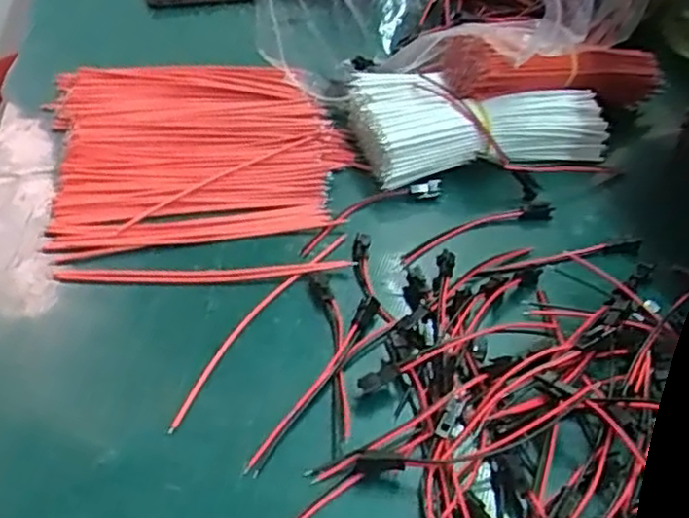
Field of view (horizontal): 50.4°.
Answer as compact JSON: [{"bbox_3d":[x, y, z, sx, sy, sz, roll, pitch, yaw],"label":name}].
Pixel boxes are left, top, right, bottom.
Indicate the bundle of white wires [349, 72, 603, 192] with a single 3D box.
[{"bbox_3d":[0.079,-0.085,0.441,0.145,0.035,0.071,-10,45,-14],"label":"bundle of white wires"}]

